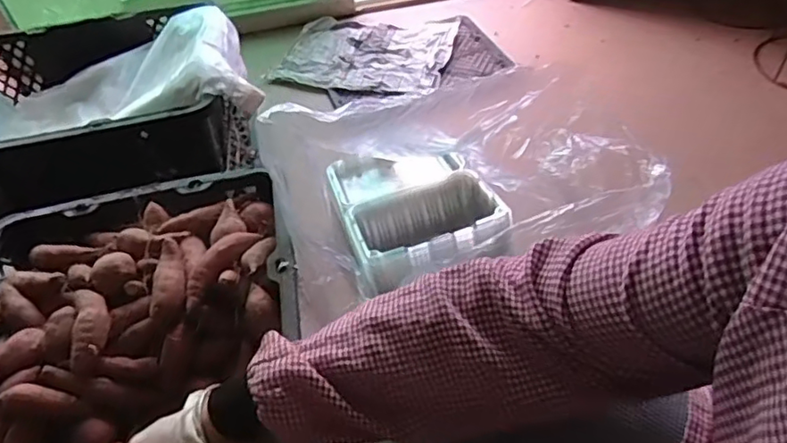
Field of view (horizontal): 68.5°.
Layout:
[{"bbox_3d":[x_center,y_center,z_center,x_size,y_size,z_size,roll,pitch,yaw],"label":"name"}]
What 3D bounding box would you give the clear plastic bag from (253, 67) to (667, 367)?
[{"bbox_3d":[0.078,-0.044,0.699,0.413,0.184,0.304,-11,47,-4],"label":"clear plastic bag"}]

